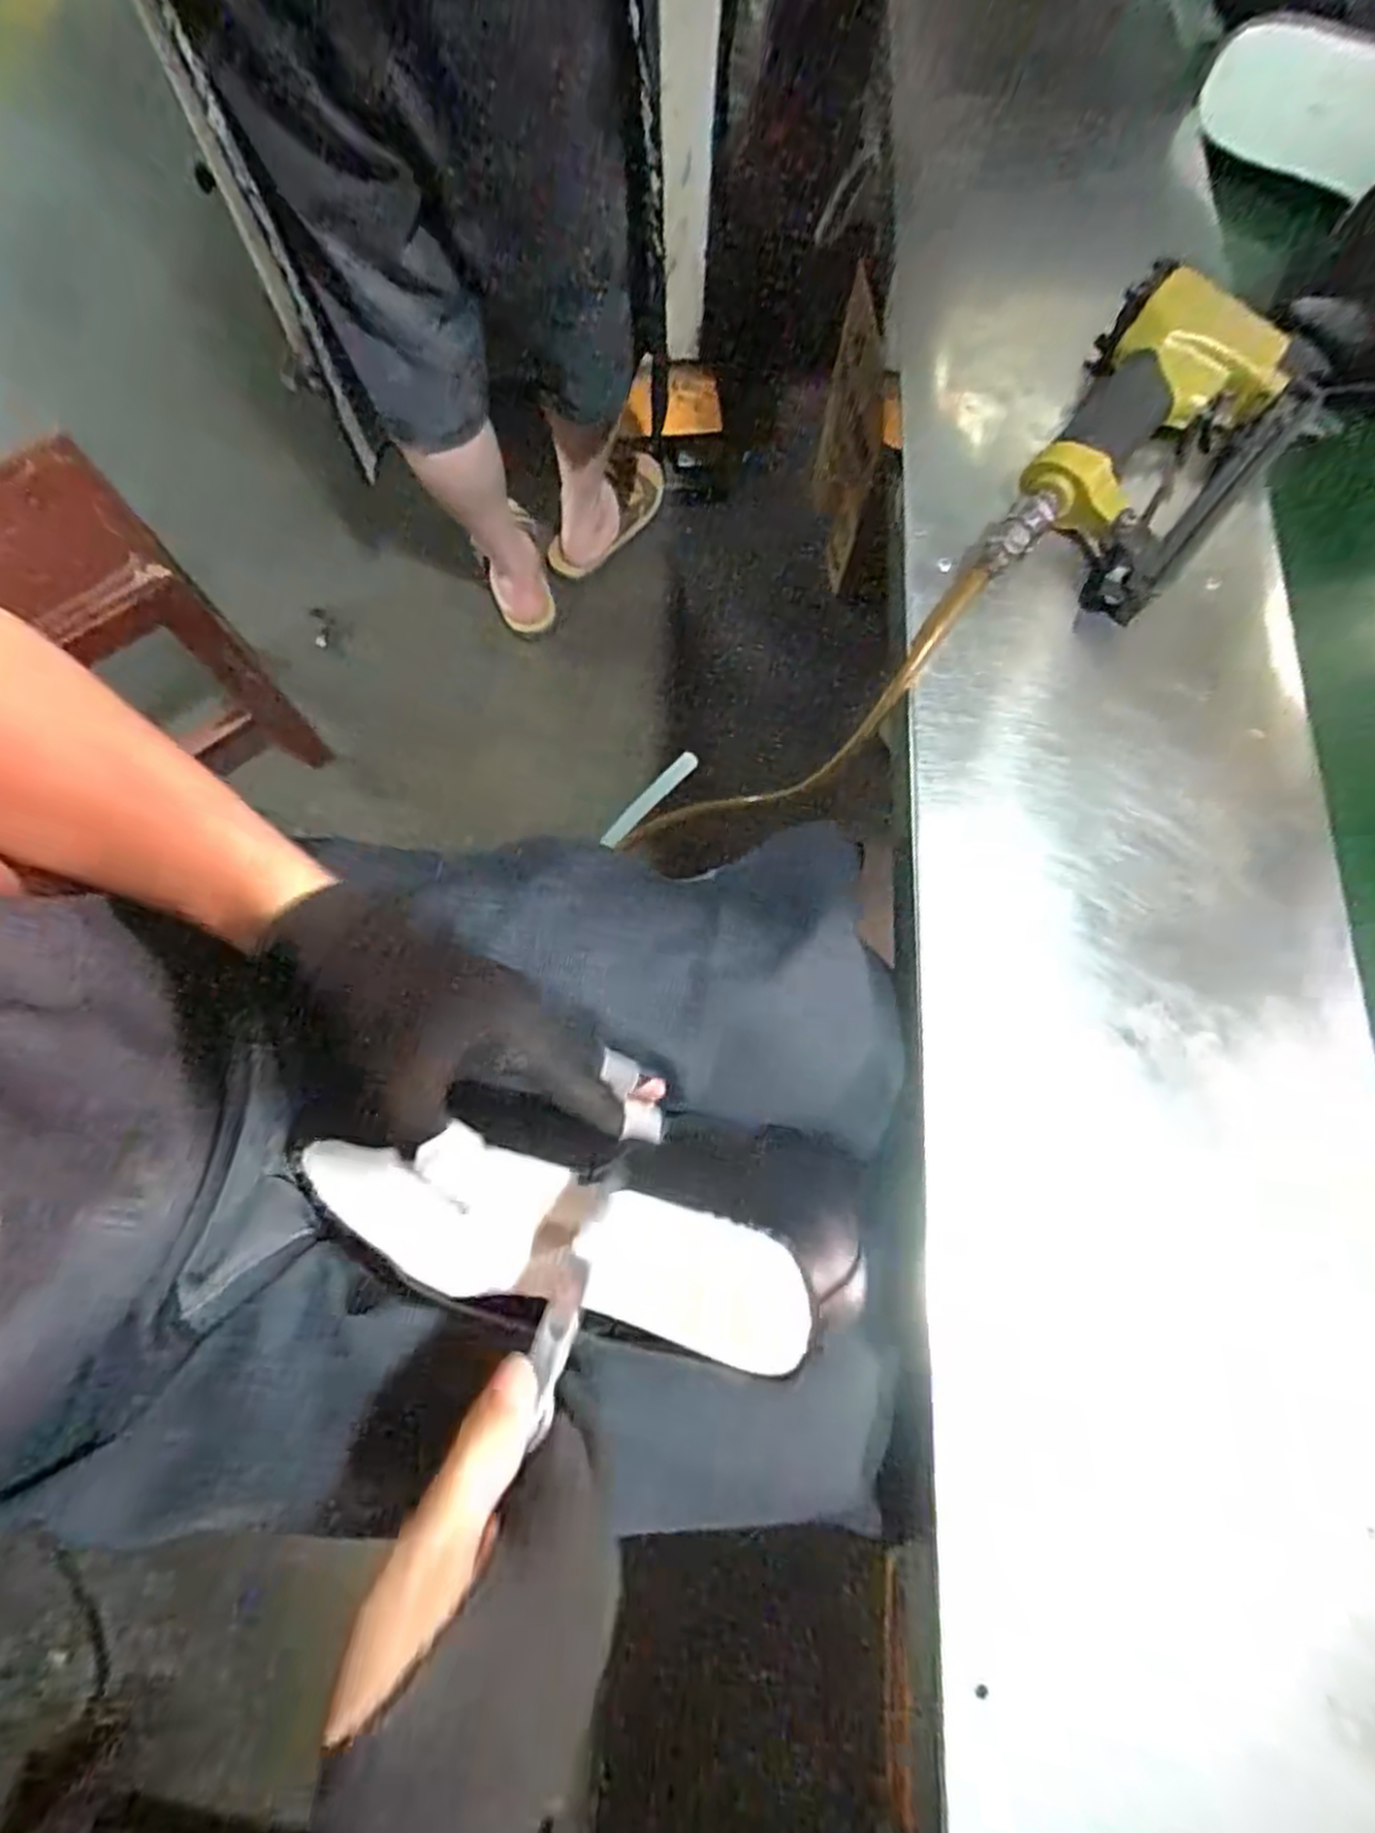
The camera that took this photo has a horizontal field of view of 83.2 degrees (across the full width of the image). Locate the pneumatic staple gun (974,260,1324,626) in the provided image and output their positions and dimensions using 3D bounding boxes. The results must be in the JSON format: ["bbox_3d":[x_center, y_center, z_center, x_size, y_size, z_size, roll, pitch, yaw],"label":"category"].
[{"bbox_3d":[0.262,-0.259,0.444,0.126,0.050,0.223,34,76,8],"label":"pneumatic staple gun"}]

